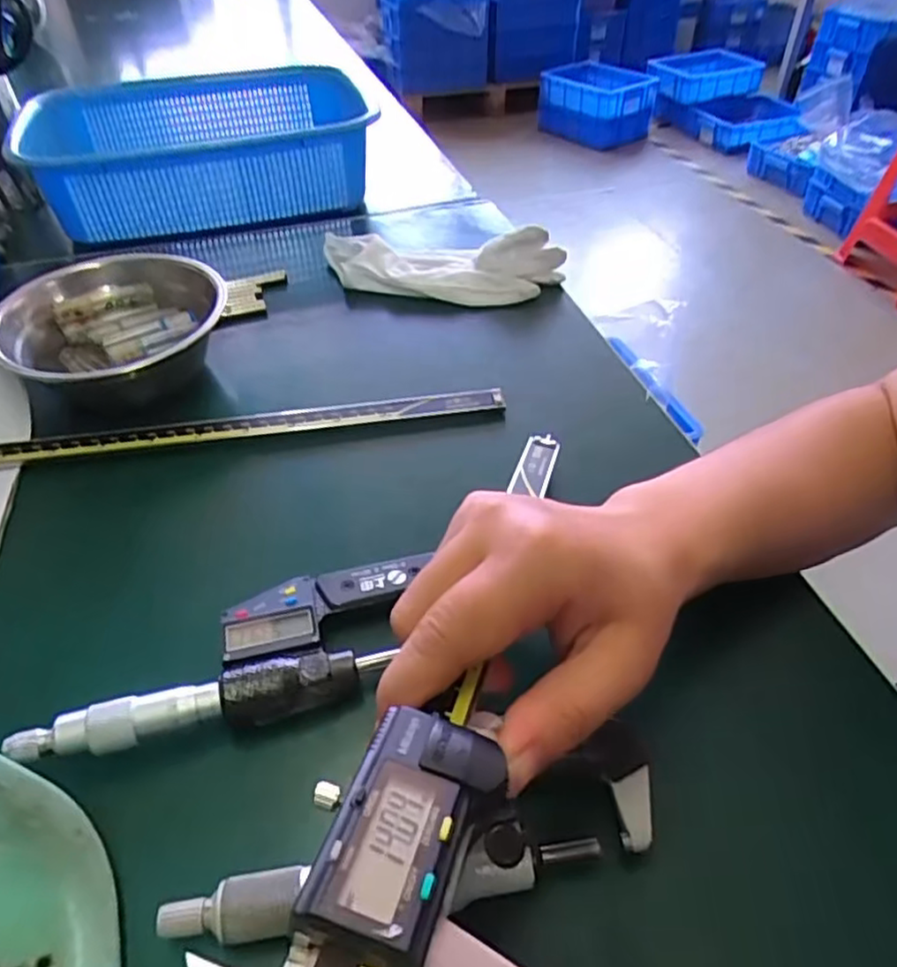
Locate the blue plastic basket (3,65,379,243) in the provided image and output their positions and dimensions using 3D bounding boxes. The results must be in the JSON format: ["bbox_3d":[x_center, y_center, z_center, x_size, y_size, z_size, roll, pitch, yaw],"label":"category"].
[{"bbox_3d":[-0.208,-0.285,0.599,0.261,0.100,0.191,-11,44,-10],"label":"blue plastic basket"}]

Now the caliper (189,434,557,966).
[{"bbox_3d":[0.014,0.045,0.227,0.076,0.017,0.268,8,32,10],"label":"caliper"}]

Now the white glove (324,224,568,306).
[{"bbox_3d":[-0.009,-0.165,0.512,0.182,0.040,0.072,9,45,10],"label":"white glove"}]

